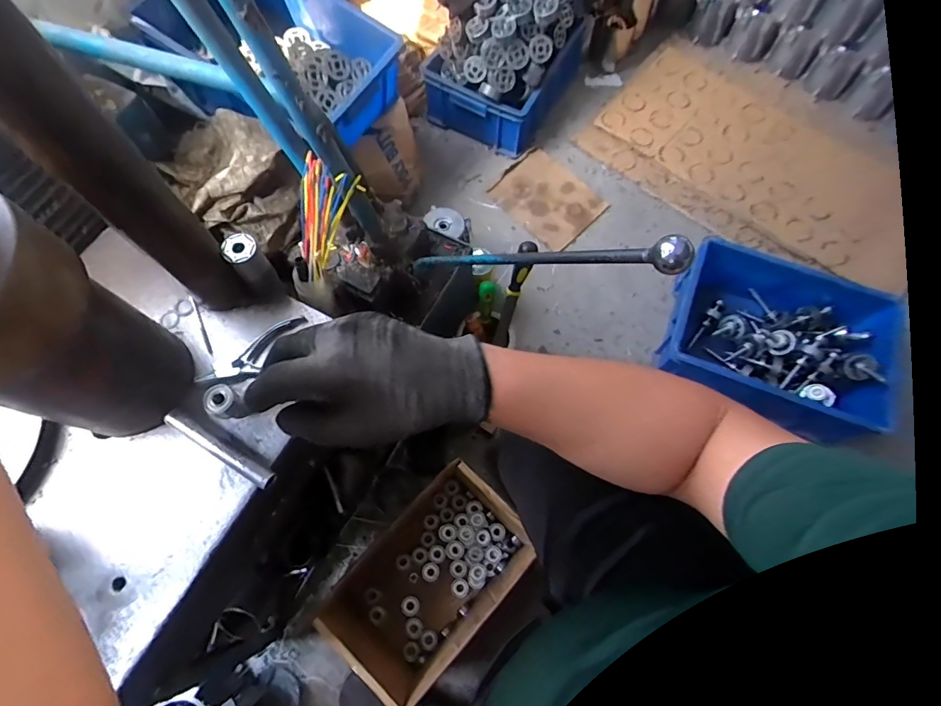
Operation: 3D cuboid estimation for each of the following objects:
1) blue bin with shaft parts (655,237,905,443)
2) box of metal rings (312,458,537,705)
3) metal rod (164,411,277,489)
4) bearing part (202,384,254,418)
[{"bbox_3d":[0.609,-0.035,0.958,0.380,0.112,0.297,20,70,8],"label":"blue bin with shaft parts"},{"bbox_3d":[-0.060,0.360,0.770,0.190,0.183,0.300,41,74,15],"label":"box of metal rings"},{"bbox_3d":[-0.268,0.104,0.506,0.137,0.022,0.018,28,71,11],"label":"metal rod"},{"bbox_3d":[-0.260,0.048,0.490,0.031,0.009,0.031,-37,73,-13],"label":"bearing part"}]

